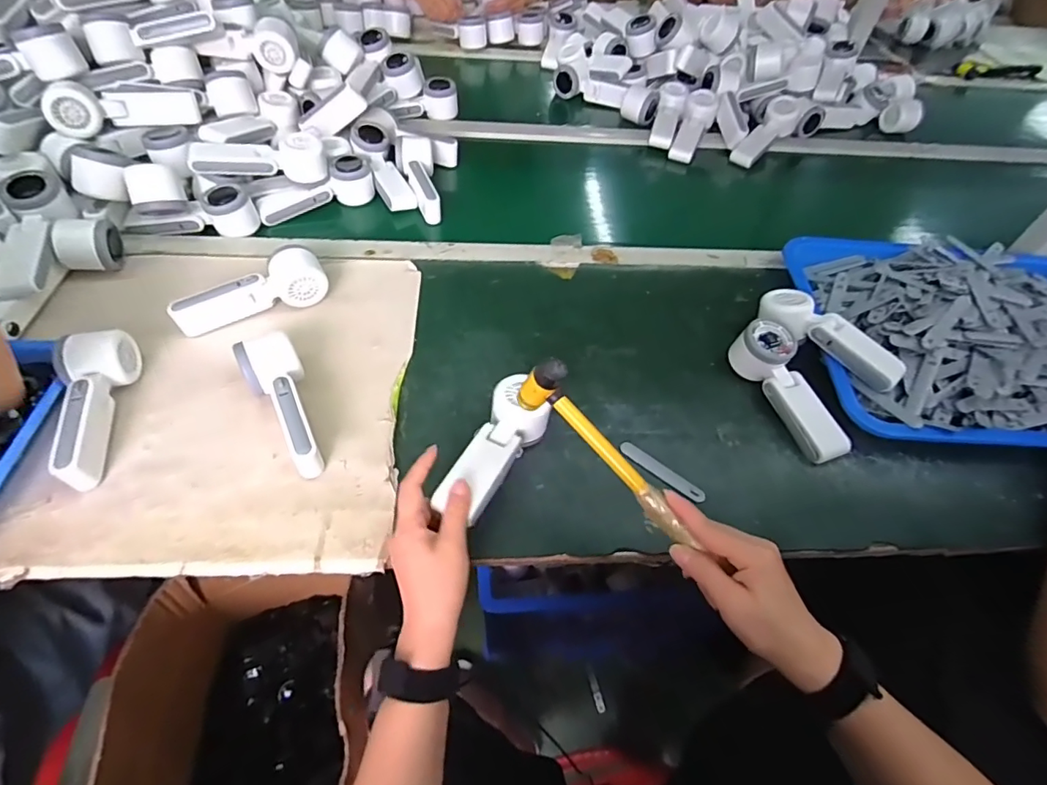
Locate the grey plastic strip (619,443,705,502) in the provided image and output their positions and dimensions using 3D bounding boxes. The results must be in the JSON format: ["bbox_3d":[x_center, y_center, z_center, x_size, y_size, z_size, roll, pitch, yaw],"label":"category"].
[{"bbox_3d":[0.142,0.081,0.525,0.094,0.004,0.016,34,65,20],"label":"grey plastic strip"}]

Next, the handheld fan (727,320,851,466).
[{"bbox_3d":[0.303,-0.005,0.574,0.061,0.052,0.168,-18,58,-17],"label":"handheld fan"}]

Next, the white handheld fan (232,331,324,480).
[{"bbox_3d":[-0.236,0.014,0.513,0.053,0.053,0.154,-23,59,-19],"label":"white handheld fan"}]

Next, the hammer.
[{"bbox_3d":[0.067,0.051,0.414,0.178,0.054,0.020,48,62,1],"label":"hammer"}]

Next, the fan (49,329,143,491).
[{"bbox_3d":[-0.429,0.013,0.500,0.052,0.052,0.163,-4,55,-8],"label":"fan"}]

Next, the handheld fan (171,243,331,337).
[{"bbox_3d":[-0.321,-0.122,0.604,0.170,0.054,0.053,-19,58,-17],"label":"handheld fan"}]

